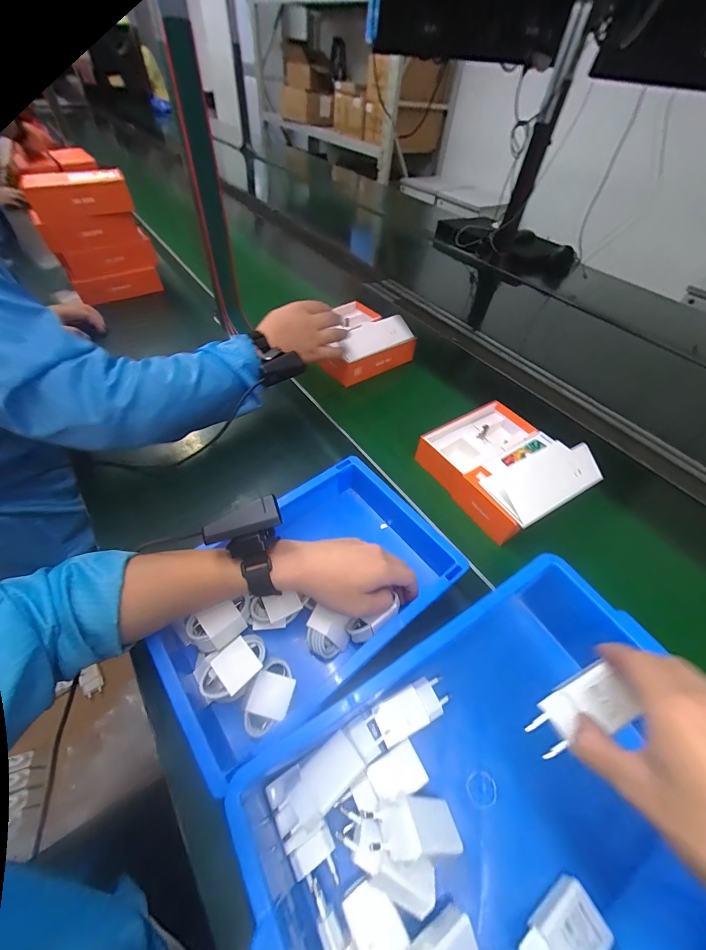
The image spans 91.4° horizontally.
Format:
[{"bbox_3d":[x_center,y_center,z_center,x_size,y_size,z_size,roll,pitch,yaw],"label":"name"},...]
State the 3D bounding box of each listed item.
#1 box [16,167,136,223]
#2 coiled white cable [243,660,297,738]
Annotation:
[{"bbox_3d":[-0.610,-0.626,0.769,0.195,0.070,0.120,-23,56,-22],"label":"box"},{"bbox_3d":[-0.081,0.217,0.337,0.040,0.020,0.063,16,51,8],"label":"coiled white cable"}]

